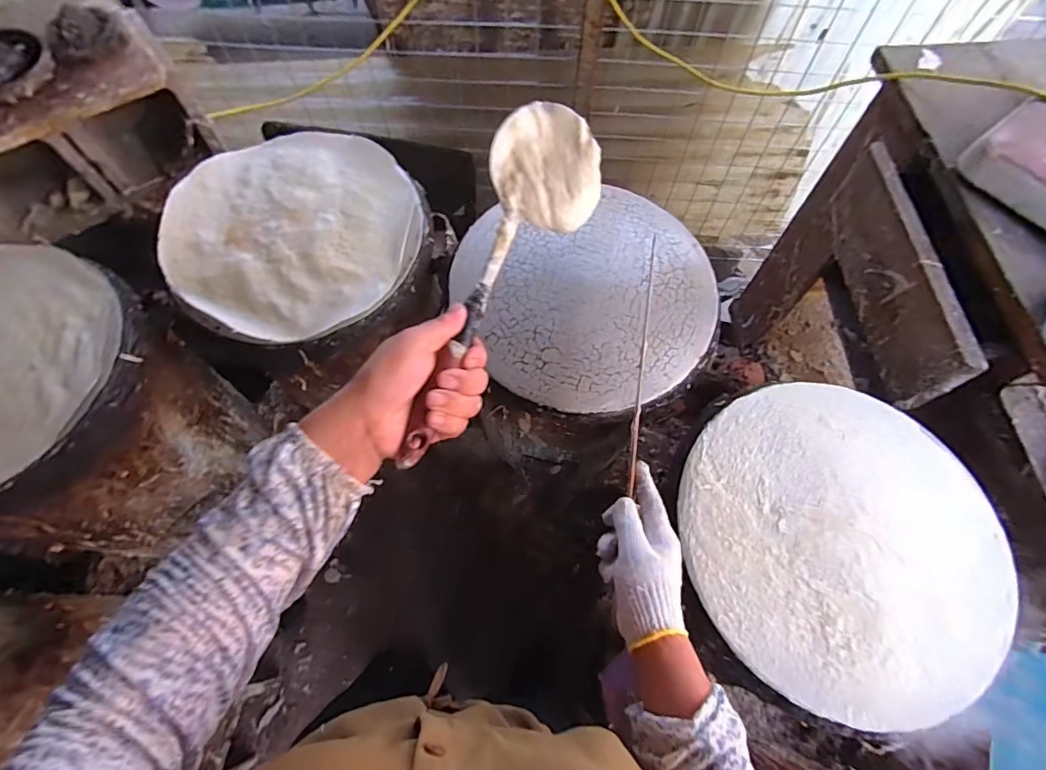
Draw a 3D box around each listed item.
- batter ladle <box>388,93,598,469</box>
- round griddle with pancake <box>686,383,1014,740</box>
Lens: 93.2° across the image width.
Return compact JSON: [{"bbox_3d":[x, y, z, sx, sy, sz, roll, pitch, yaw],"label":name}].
[{"bbox_3d":[-0.019,-0.085,0.406,0.093,0.057,0.326,19,73,6],"label":"batter ladle"},{"bbox_3d":[0.369,0.173,0.571,0.343,0.029,0.359,0,67,0],"label":"round griddle with pancake"}]

